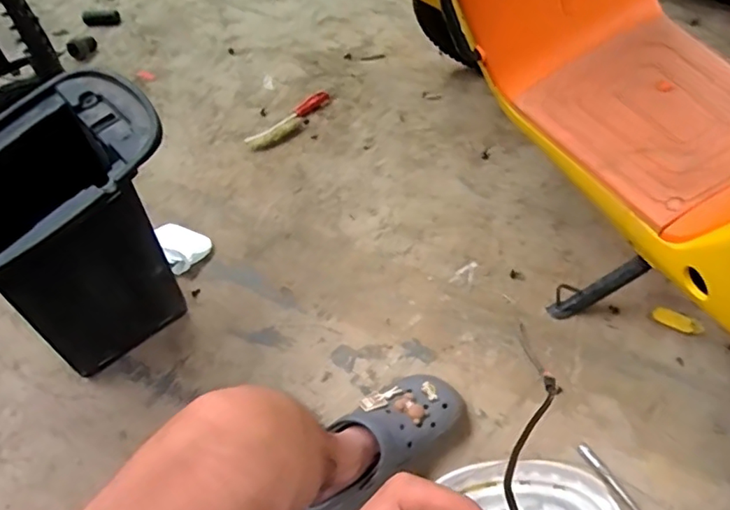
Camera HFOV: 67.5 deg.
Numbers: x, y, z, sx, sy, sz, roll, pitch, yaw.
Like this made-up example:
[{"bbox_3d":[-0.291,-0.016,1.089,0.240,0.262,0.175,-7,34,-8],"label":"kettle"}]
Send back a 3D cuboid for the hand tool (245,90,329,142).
[{"bbox_3d":[-0.166,-0.301,1.192,0.231,0.022,0.038,-40,60,-23],"label":"hand tool"}]

